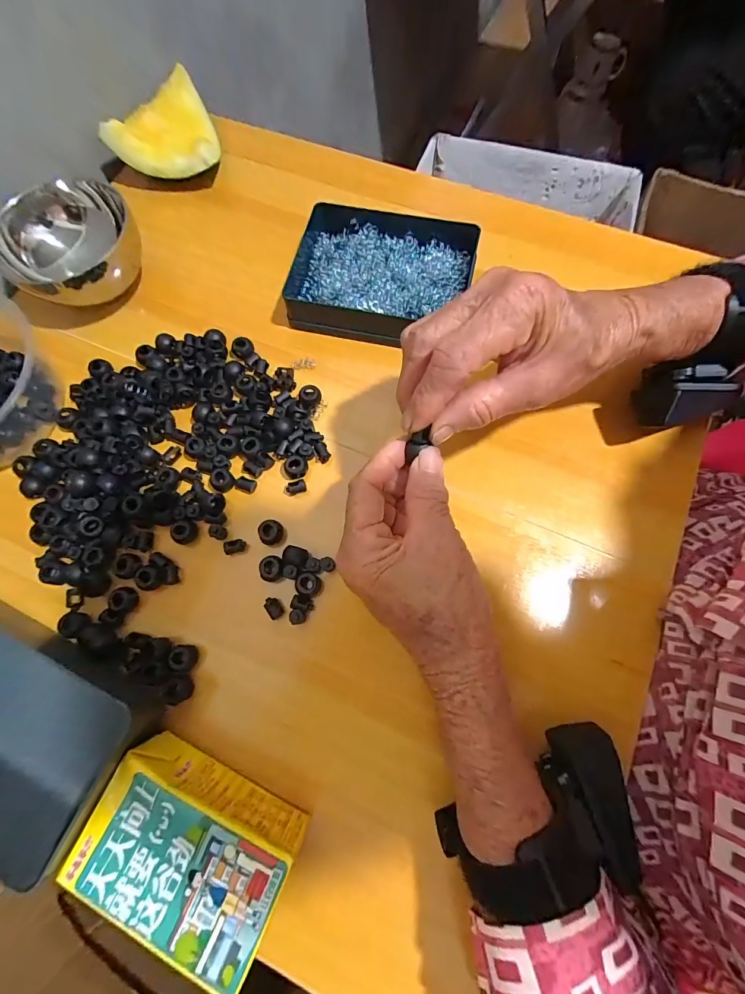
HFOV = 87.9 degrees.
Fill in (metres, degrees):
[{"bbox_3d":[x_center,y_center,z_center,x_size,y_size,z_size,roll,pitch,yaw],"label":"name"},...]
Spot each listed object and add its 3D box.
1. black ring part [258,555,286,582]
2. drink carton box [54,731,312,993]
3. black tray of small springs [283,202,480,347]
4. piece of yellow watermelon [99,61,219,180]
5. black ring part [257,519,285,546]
[{"bbox_3d":[-0.070,0.051,0.273,0.018,0.017,0.017,12,74,5],"label":"black ring part"},{"bbox_3d":[-0.097,0.193,0.214,0.107,0.046,0.066,23,76,8],"label":"drink carton box"},{"bbox_3d":[0.004,-0.188,0.331,0.149,0.030,0.110,13,75,6],"label":"black tray of small springs"},{"bbox_3d":[-0.204,-0.354,0.378,0.095,0.040,0.109,-16,74,-3],"label":"piece of yellow watermelon"},{"bbox_3d":[-0.072,0.027,0.281,0.017,0.015,0.018,-1,74,2],"label":"black ring part"}]

